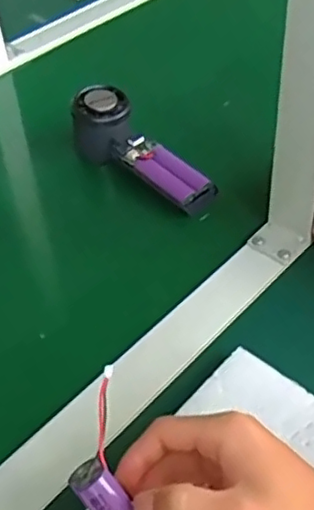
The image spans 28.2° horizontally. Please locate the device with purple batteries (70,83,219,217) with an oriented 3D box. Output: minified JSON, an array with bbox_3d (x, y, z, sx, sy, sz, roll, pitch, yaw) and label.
[{"bbox_3d":[-0.013,-0.090,0.583,0.164,0.058,0.043,41,59,21],"label":"device with purple batteries"}]

